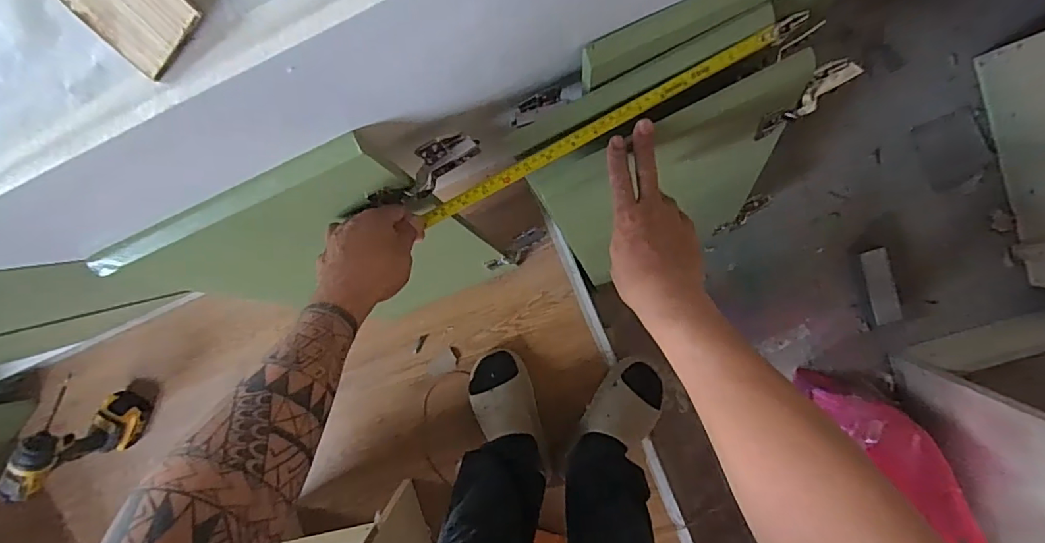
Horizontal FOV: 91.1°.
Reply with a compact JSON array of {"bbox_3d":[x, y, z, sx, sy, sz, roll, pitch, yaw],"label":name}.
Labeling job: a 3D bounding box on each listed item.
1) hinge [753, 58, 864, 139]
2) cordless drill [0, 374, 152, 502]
[{"bbox_3d":[0.322,-0.197,0.584,0.116,0.043,0.031,-39,92,9],"label":"hinge"},{"bbox_3d":[-0.889,0.319,1.045,0.066,0.264,0.185,13,99,4],"label":"cordless drill"}]

